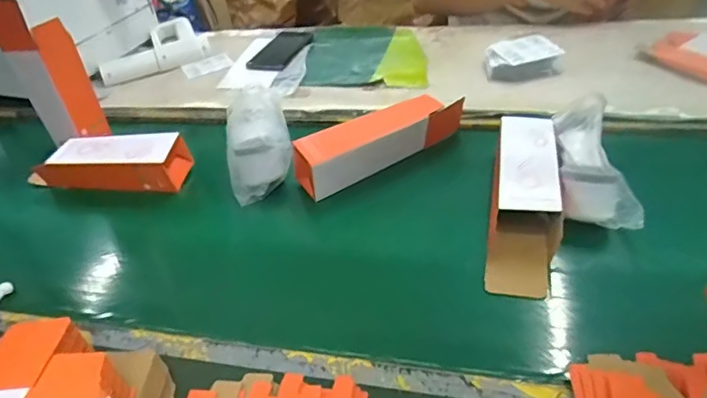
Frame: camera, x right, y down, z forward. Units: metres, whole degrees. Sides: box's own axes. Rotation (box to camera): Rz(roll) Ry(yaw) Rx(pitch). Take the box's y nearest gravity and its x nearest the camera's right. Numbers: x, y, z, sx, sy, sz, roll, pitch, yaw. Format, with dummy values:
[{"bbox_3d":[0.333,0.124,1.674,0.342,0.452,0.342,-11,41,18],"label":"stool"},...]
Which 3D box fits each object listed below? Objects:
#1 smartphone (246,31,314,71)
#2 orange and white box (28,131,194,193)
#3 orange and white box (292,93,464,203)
[{"bbox_3d":[-0.135,-0.283,1.037,0.079,0.010,0.158,11,42,21],"label":"smartphone"},{"bbox_3d":[-0.343,-0.052,0.768,0.218,0.060,0.060,2,40,11],"label":"orange and white box"},{"bbox_3d":[0.043,-0.081,0.724,0.246,0.055,0.058,-22,41,-18],"label":"orange and white box"}]

